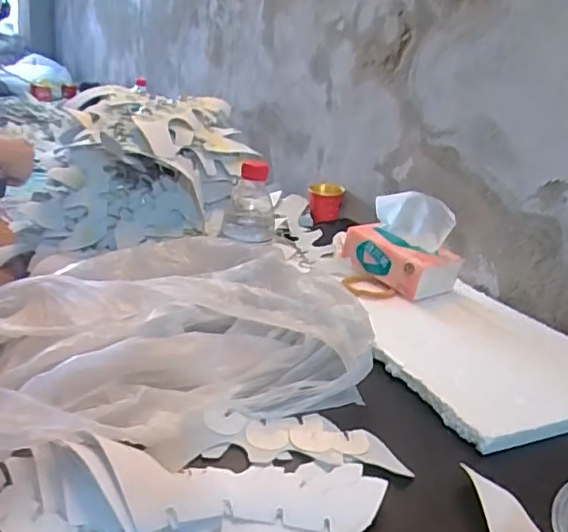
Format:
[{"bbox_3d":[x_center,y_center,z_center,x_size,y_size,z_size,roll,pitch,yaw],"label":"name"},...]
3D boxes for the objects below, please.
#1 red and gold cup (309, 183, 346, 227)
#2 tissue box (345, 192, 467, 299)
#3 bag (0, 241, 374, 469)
[{"bbox_3d":[0.073,-0.114,1.046,0.059,0.061,0.055,8,20,1],"label":"red and gold cup"},{"bbox_3d":[0.164,-0.029,0.797,0.096,0.121,0.139,-11,27,-40],"label":"tissue box"},{"bbox_3d":[-0.149,0.062,0.519,0.414,0.082,0.259,-6,24,-32],"label":"bag"}]

